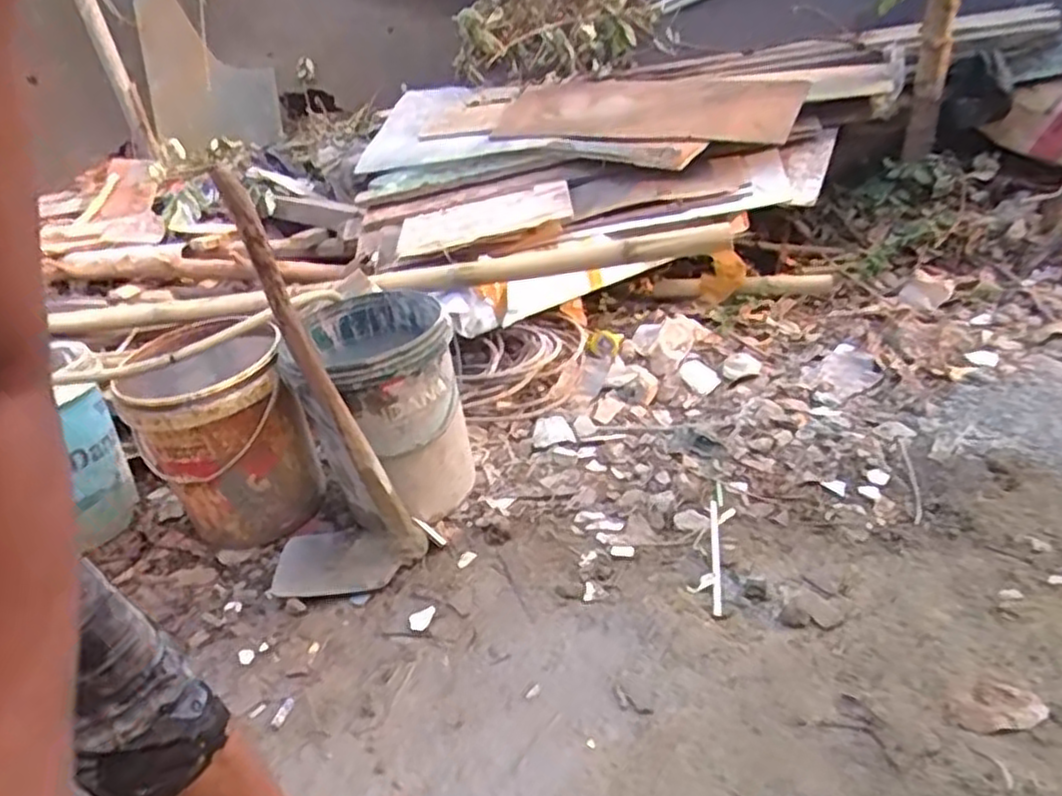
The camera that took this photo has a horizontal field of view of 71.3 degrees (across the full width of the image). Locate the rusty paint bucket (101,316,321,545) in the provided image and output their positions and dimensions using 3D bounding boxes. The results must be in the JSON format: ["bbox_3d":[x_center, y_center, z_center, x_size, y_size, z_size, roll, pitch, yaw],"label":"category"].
[{"bbox_3d":[-0.602,0.054,1.433,0.283,0.426,0.313,-23,34,-25],"label":"rusty paint bucket"}]

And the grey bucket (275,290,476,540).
[{"bbox_3d":[-0.284,0.031,1.431,0.313,0.371,0.324,-29,35,-29],"label":"grey bucket"}]

